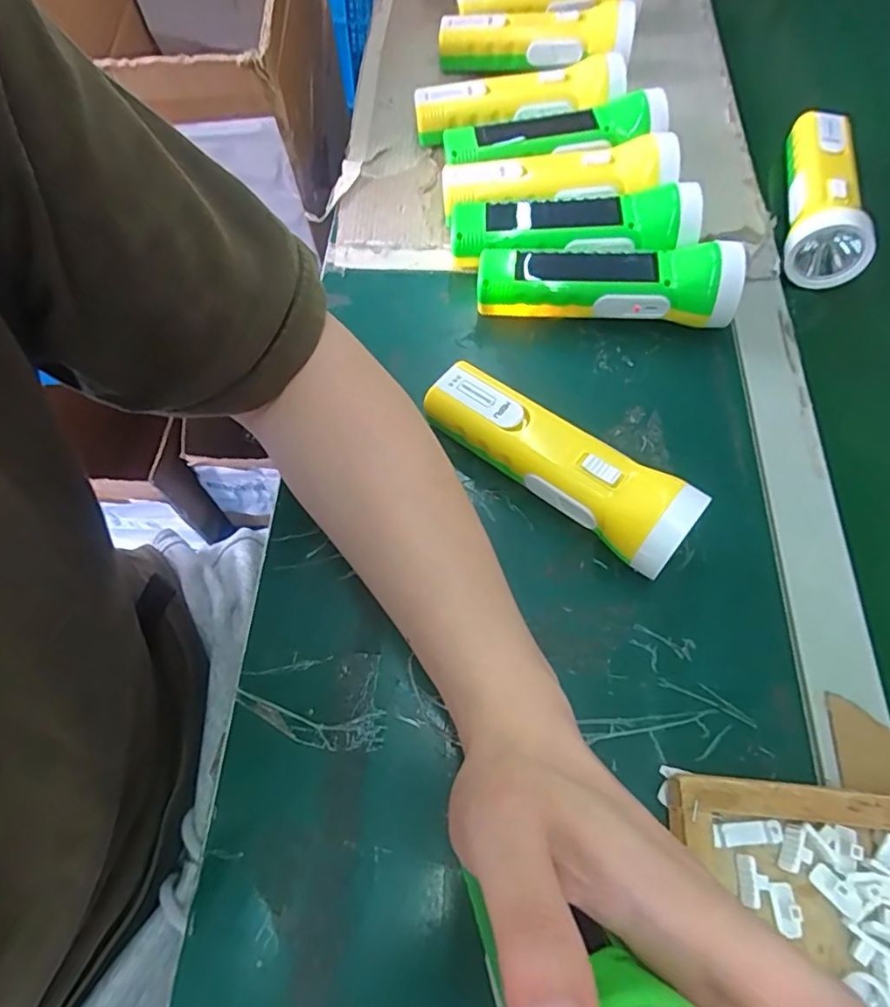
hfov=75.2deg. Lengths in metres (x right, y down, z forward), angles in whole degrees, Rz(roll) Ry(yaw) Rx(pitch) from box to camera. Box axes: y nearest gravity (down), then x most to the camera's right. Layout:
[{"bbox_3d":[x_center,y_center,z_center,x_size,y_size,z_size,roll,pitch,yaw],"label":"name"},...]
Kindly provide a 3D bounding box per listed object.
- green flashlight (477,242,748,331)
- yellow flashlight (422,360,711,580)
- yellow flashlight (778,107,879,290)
[{"bbox_3d":[0.108,-0.145,0.392,0.171,0.042,0.057,8,65,4],"label":"green flashlight"},{"bbox_3d":[0.061,-0.023,0.332,0.162,0.046,0.044,36,70,18],"label":"yellow flashlight"},{"bbox_3d":[0.292,-0.242,0.443,0.048,0.048,0.164,12,65,8],"label":"yellow flashlight"}]

